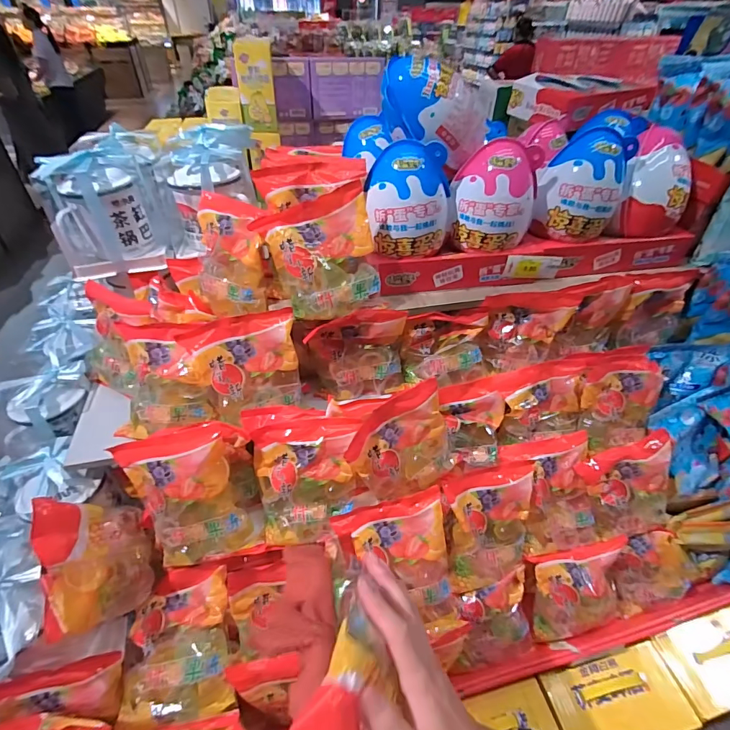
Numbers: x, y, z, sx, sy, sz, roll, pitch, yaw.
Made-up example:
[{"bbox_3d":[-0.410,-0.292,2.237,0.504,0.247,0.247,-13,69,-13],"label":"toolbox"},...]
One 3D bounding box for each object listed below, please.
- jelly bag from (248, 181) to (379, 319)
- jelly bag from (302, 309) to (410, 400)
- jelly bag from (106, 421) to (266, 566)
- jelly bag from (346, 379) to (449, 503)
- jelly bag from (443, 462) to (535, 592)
[{"bbox_3d":[-0.062,-0.157,0.591,0.155,0.158,0.080,-8,42,-10],"label":"jelly bag"},{"bbox_3d":[-0.013,-0.019,0.673,0.152,0.155,0.048,-1,41,-3],"label":"jelly bag"},{"bbox_3d":[-0.244,0.186,0.591,0.172,0.197,0.091,-15,5,5],"label":"jelly bag"},{"bbox_3d":[0.052,0.121,0.626,0.151,0.181,0.070,-29,28,-10],"label":"jelly bag"},{"bbox_3d":[0.201,0.254,0.647,0.146,0.177,0.038,-8,8,-13],"label":"jelly bag"}]

